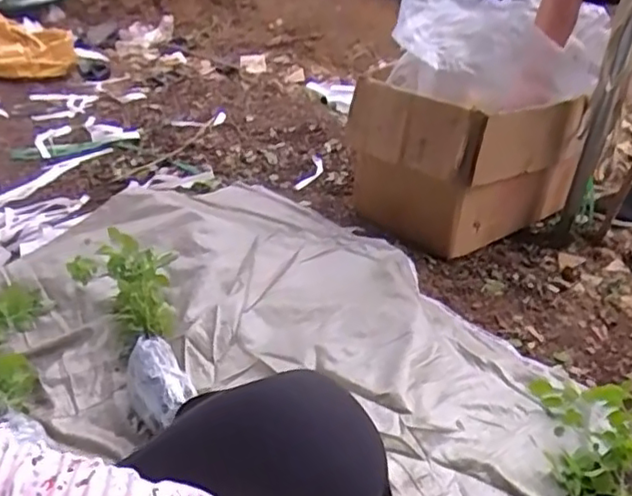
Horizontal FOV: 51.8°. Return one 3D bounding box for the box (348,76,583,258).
[{"bbox_3d":[0.315,-0.207,1.397,0.387,0.332,0.352,-30,48,-33],"label":"box"}]

